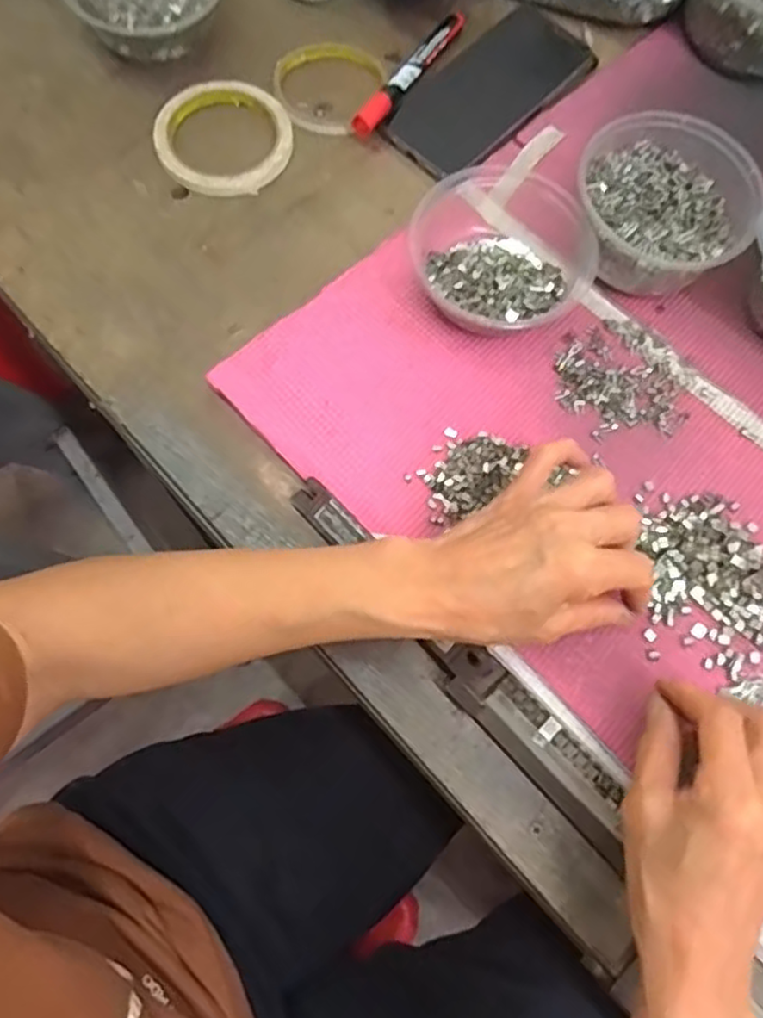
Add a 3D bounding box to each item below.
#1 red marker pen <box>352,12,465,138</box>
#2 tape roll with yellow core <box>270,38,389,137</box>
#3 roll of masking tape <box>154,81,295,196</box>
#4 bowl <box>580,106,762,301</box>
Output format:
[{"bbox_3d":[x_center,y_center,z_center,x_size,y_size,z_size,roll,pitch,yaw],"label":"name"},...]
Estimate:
[{"bbox_3d":[0.023,-0.331,0.518,0.015,0.019,0.142,31,76,9],"label":"red marker pen"},{"bbox_3d":[-0.041,-0.324,0.526,0.084,0.012,0.098,13,74,4],"label":"tape roll with yellow core"},{"bbox_3d":[-0.115,-0.274,0.502,0.096,0.010,0.101,0,73,0],"label":"roll of masking tape"},{"bbox_3d":[0.180,-0.194,0.450,0.106,0.059,0.107,1,72,-3],"label":"bowl"}]

